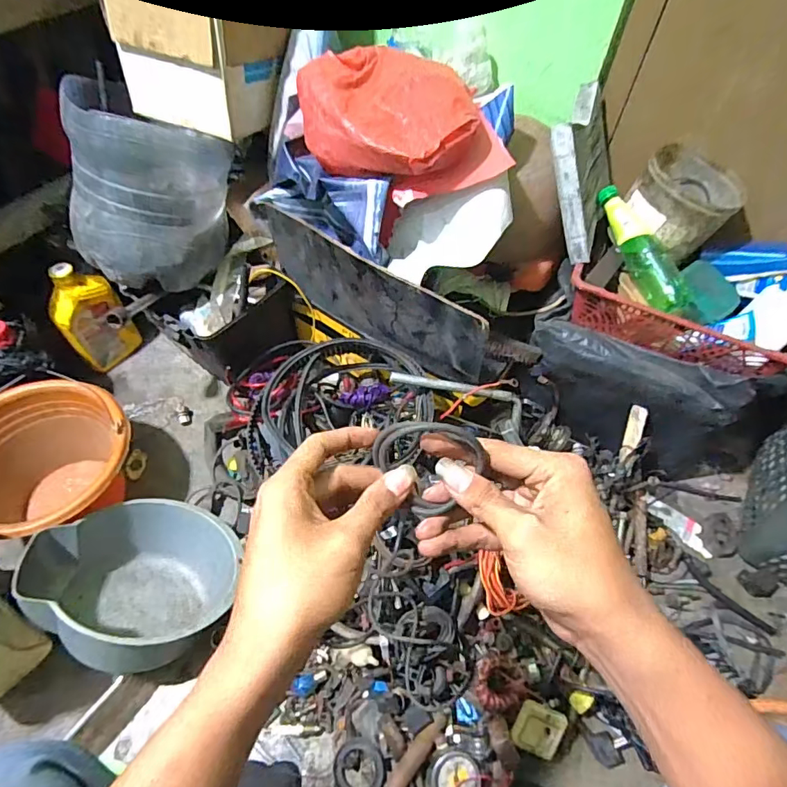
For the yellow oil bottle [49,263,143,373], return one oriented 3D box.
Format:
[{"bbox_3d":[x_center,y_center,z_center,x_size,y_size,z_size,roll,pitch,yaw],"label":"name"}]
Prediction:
[{"bbox_3d":[-0.572,-0.144,0.926,0.055,0.206,0.113,31,59,18],"label":"yellow oil bottle"}]

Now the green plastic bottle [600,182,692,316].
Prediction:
[{"bbox_3d":[0.380,-0.221,0.749,0.061,0.047,0.224,-23,80,-18],"label":"green plastic bottle"}]

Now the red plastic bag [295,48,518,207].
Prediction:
[{"bbox_3d":[0.005,-0.363,0.663,0.230,0.106,0.221,-17,57,-14],"label":"red plastic bag"}]

